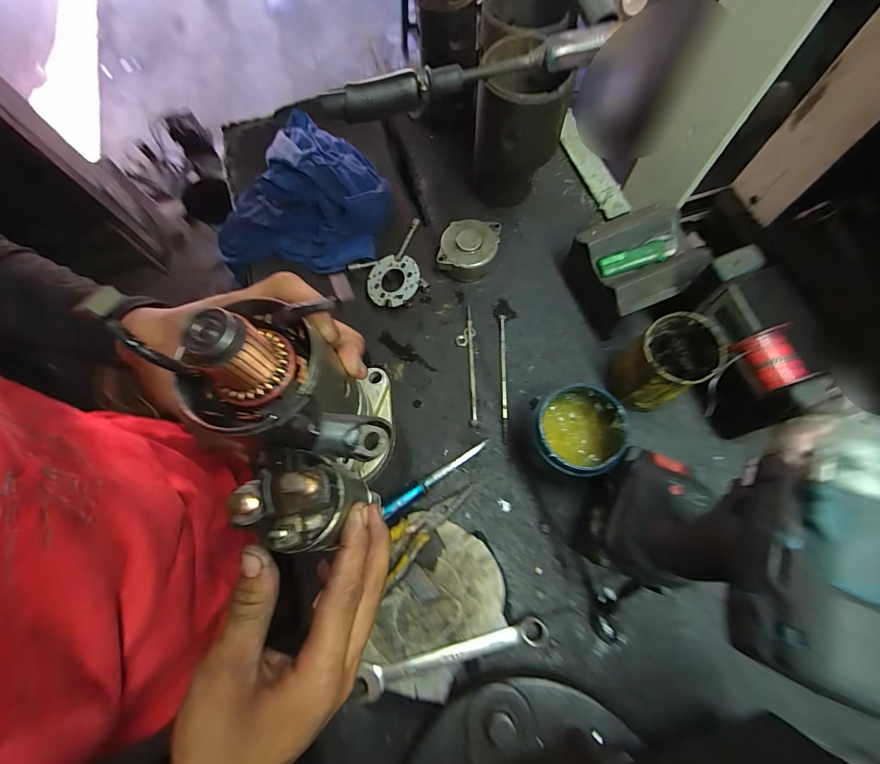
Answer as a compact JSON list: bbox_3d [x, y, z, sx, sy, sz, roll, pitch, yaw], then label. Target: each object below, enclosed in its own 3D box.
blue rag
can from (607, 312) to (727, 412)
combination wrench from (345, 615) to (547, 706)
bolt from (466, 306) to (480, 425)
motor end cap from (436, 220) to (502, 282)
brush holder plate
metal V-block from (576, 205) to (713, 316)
[{"bbox_3d":[-0.195,-0.280,0.579,0.235,0.073,0.253,27,74,11],"label":"blue rag"},{"bbox_3d":[0.245,-0.017,0.433,0.084,0.112,0.074,-27,72,-6],"label":"can"},{"bbox_3d":[0.011,0.279,0.387,0.199,0.012,0.031,-13,71,-4],"label":"combination wrench"},{"bbox_3d":[0.042,-0.023,0.503,0.011,0.007,0.165,0,71,1],"label":"bolt"},{"bbox_3d":[0.039,-0.181,0.541,0.075,0.042,0.076,12,72,7],"label":"motor end cap"},{"bbox_3d":[-0.054,-0.161,0.547,0.118,0.045,0.112,-33,73,-9],"label":"brush holder plate"},{"bbox_3d":[0.236,-0.150,0.451,0.109,0.026,0.114,-23,72,-5],"label":"metal V-block"}]

